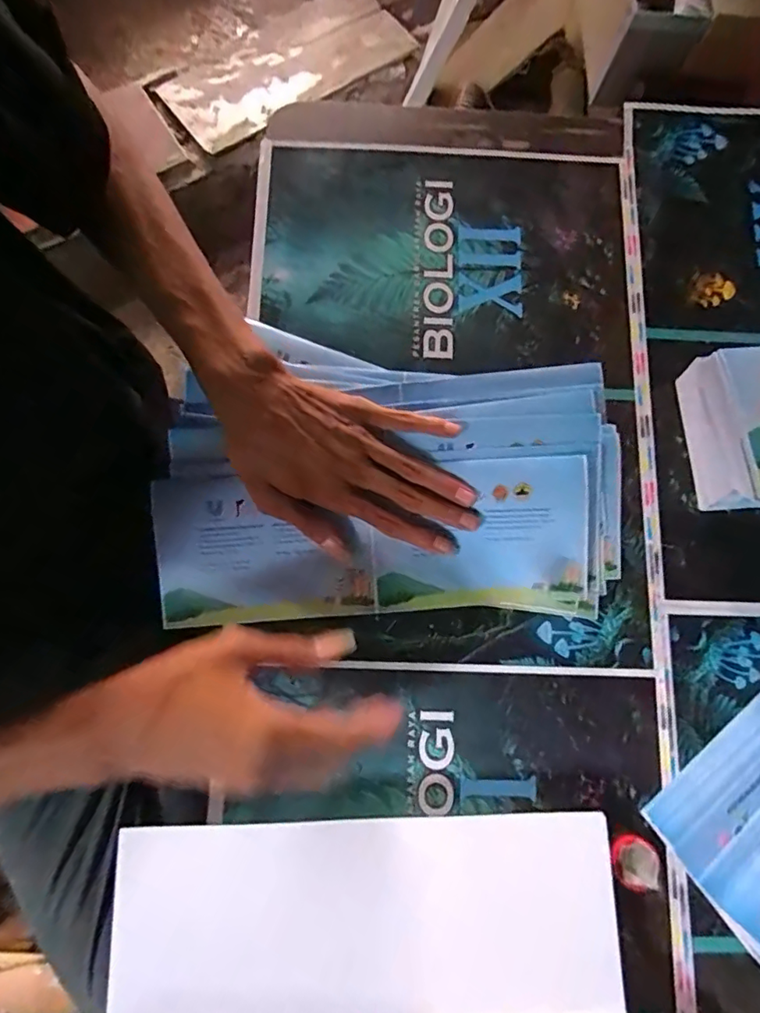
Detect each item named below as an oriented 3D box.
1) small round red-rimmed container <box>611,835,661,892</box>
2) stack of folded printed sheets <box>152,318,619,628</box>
[{"bbox_3d":[0.173,0.242,0.361,0.029,0.008,0.031,0,78,-1],"label":"small round red-rimmed container"},{"bbox_3d":[0.008,-0.024,0.392,0.328,0.039,0.209,-1,78,-1],"label":"stack of folded printed sheets"}]

